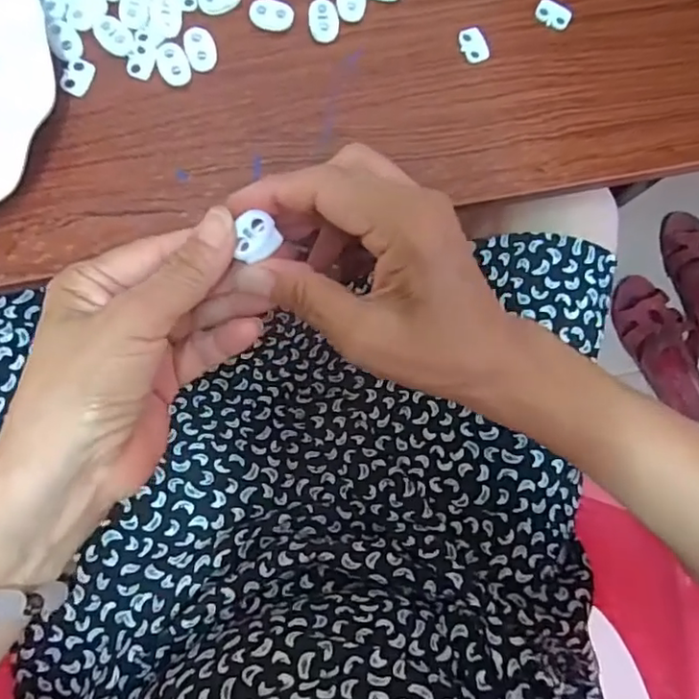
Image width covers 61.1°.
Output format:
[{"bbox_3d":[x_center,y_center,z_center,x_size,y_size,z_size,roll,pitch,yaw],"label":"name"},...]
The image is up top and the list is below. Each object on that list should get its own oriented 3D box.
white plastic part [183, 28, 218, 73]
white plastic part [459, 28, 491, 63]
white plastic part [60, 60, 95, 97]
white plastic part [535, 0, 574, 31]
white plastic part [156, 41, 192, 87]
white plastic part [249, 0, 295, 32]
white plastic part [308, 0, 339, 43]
[{"bbox_3d":[-0.077,-0.157,0.310,0.016,0.005,0.020,-13,87,-6],"label":"white plastic part"},{"bbox_3d":[0.068,-0.166,0.322,0.015,0.004,0.020,-20,87,-6],"label":"white plastic part"},{"bbox_3d":[-0.140,-0.140,0.304,0.012,0.004,0.019,23,84,-2],"label":"white plastic part"},{"bbox_3d":[0.113,-0.186,0.327,0.020,0.004,0.013,27,84,-2],"label":"white plastic part"},{"bbox_3d":[-0.092,-0.149,0.308,0.016,0.004,0.023,-26,88,-6],"label":"white plastic part"},{"bbox_3d":[-0.041,-0.178,0.314,0.023,0.004,0.015,8,85,-4],"label":"white plastic part"},{"bbox_3d":[-0.014,-0.176,0.315,0.015,0.004,0.024,-7,86,-5],"label":"white plastic part"}]

